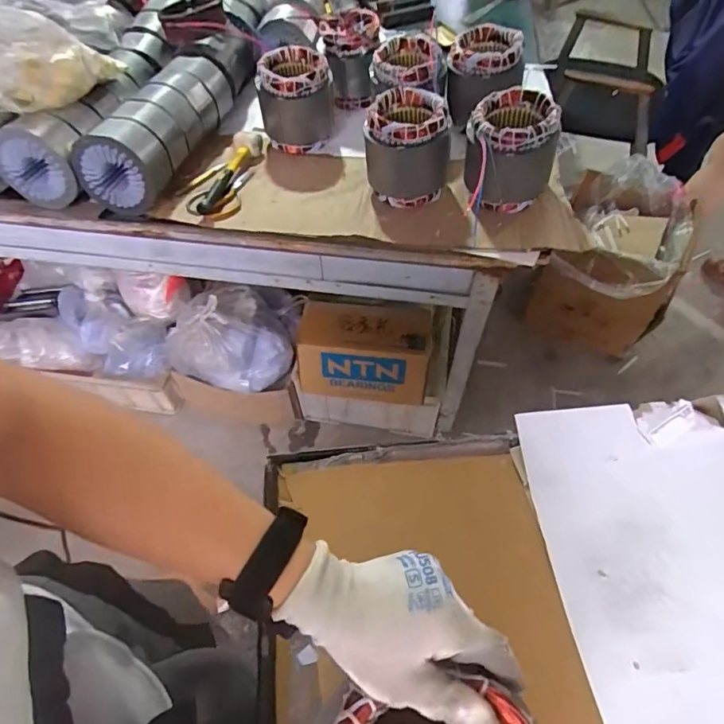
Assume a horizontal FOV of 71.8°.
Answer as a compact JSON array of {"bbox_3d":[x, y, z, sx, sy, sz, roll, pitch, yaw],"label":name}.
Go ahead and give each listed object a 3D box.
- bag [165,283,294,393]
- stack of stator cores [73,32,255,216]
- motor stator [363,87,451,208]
[{"bbox_3d":[-0.358,-0.051,1.349,0.312,0.216,0.217,-19,58,-11],"label":"bag"},{"bbox_3d":[-0.379,-0.535,1.065,0.176,0.150,0.537,14,57,11],"label":"stack of stator cores"},{"bbox_3d":[0.085,-0.407,0.959,0.153,0.170,0.154,-3,56,0],"label":"motor stator"}]

